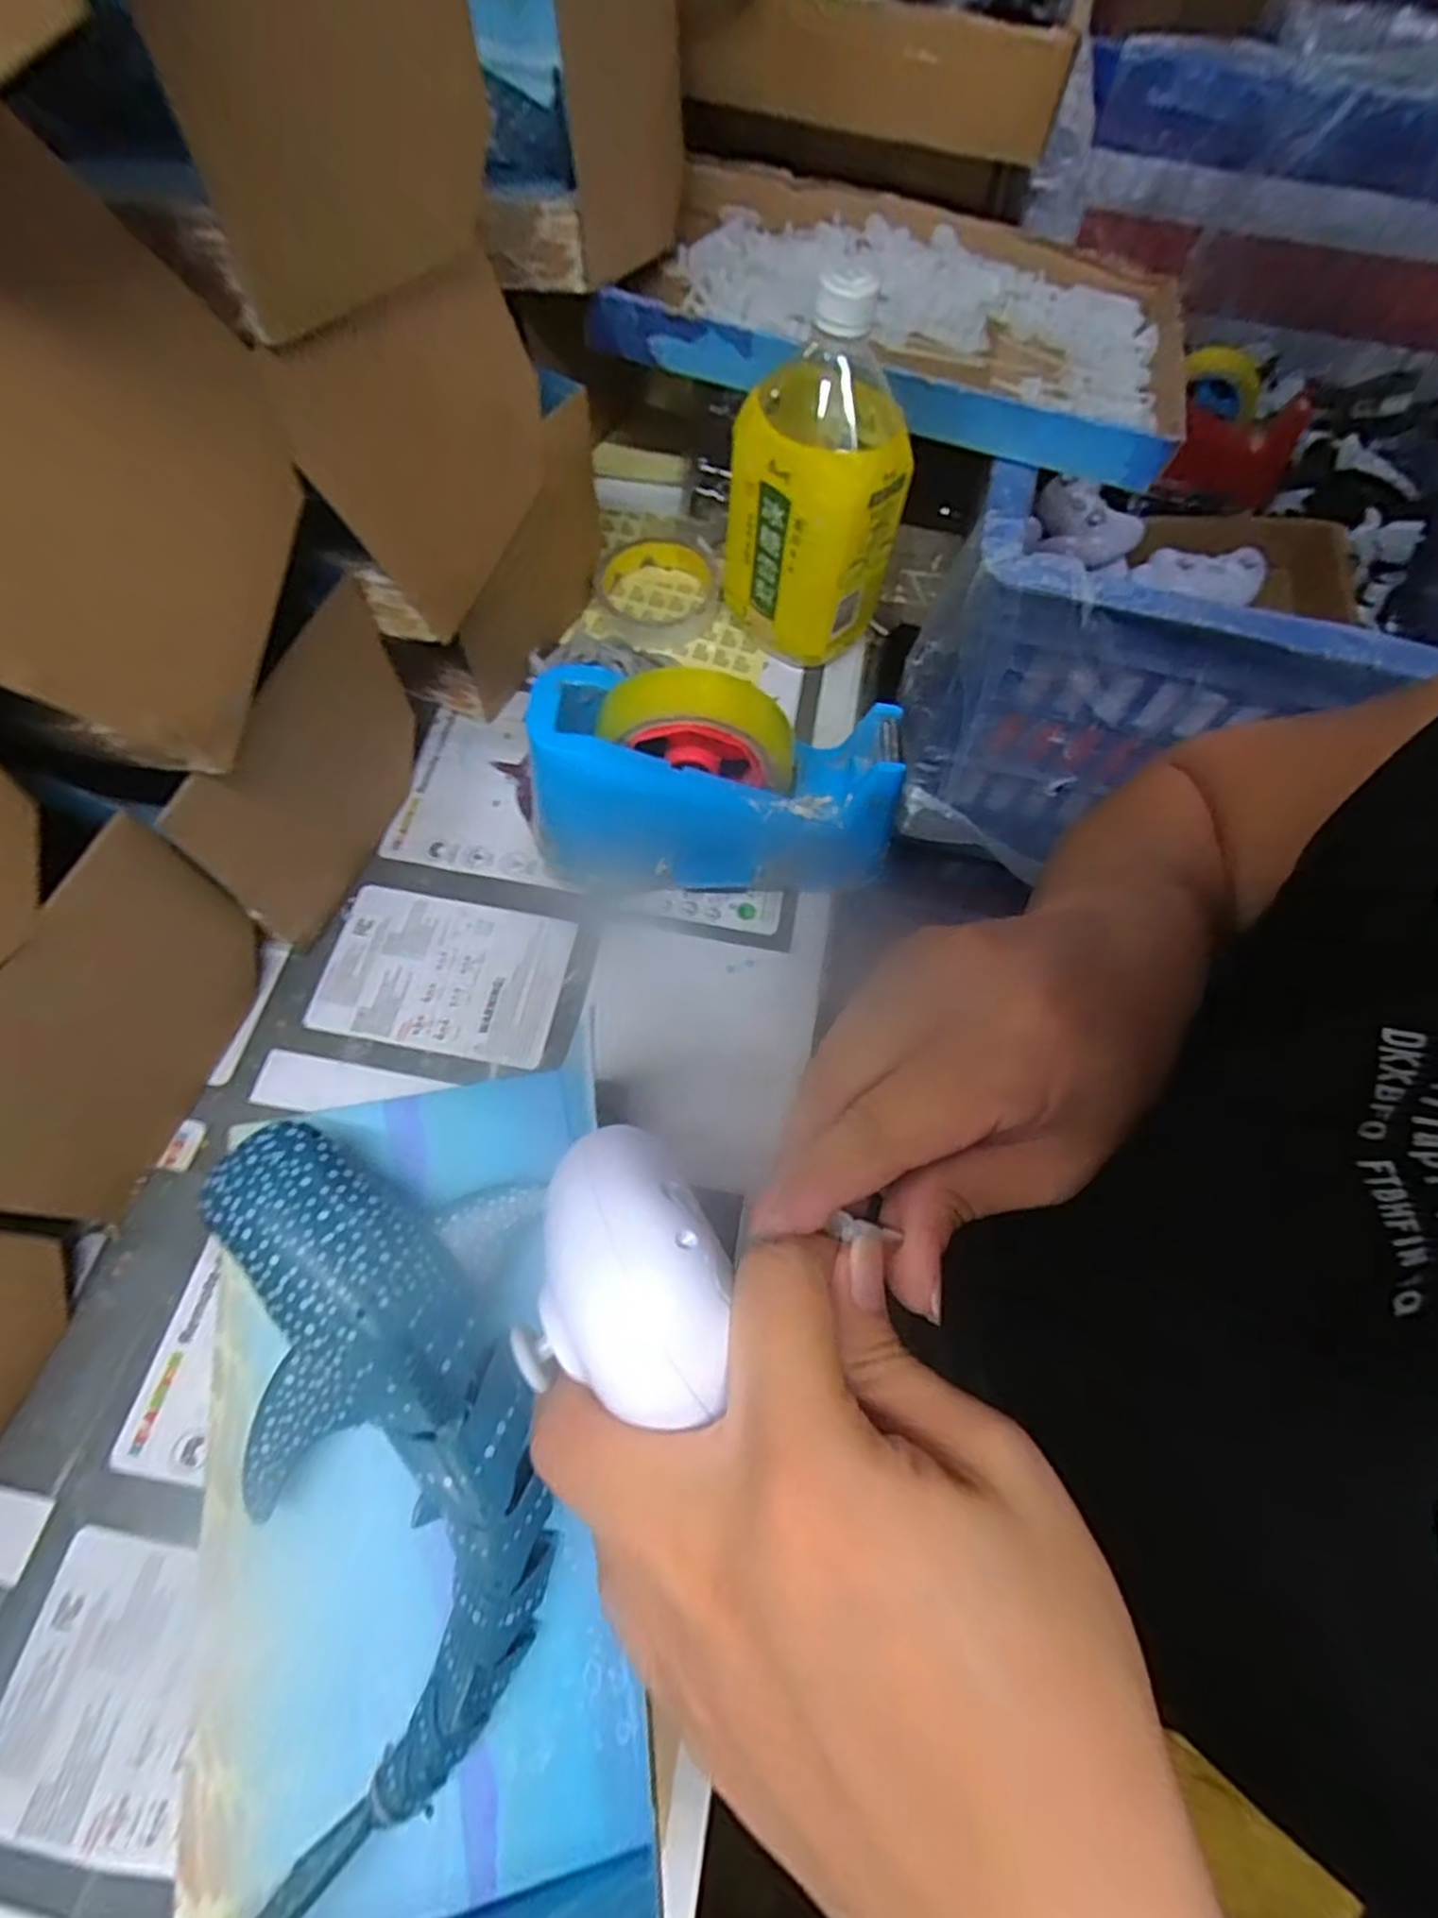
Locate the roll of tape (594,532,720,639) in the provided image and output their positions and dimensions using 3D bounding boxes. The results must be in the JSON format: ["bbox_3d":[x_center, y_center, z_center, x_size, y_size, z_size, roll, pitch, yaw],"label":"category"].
[{"bbox_3d":[-0.046,-0.263,0.515,0.088,0.020,0.098,15,66,3],"label":"roll of tape"}]

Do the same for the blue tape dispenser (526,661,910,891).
[{"bbox_3d":[-0.002,-0.093,0.394,0.194,0.121,0.066,1,66,-3],"label":"blue tape dispenser"}]

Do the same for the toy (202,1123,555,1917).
[{"bbox_3d":[-0.120,0.175,0.263,0.122,0.054,0.240,-14,69,-9],"label":"toy"}]

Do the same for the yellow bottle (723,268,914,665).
[{"bbox_3d":[0.060,-0.279,0.439,0.102,0.187,0.096,14,66,3],"label":"yellow bottle"}]

